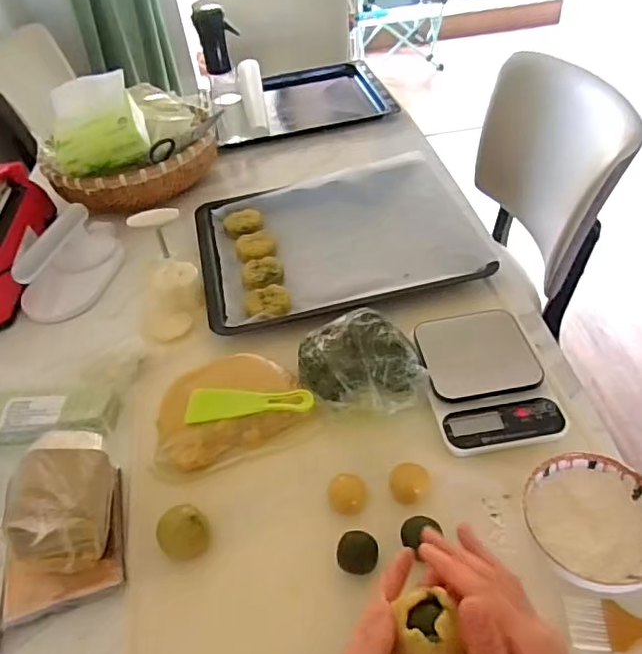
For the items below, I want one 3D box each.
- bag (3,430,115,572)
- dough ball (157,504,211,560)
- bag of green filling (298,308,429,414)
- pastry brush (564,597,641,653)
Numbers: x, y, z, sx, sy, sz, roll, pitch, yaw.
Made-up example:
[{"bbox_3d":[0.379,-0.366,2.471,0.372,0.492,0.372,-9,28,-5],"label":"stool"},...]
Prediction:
[{"bbox_3d":[-0.237,0.162,0.528,0.072,0.101,0.123,-3,47,2],"label":"bag"},{"bbox_3d":[-0.131,0.196,0.538,0.047,0.028,0.048,-2,47,2],"label":"dough ball"},{"bbox_3d":[0.039,0.038,0.638,0.116,0.068,0.135,-28,51,-20],"label":"bag of green filling"},{"bbox_3d":[0.283,0.245,0.453,0.152,0.020,0.040,5,48,9],"label":"pastry brush"}]

